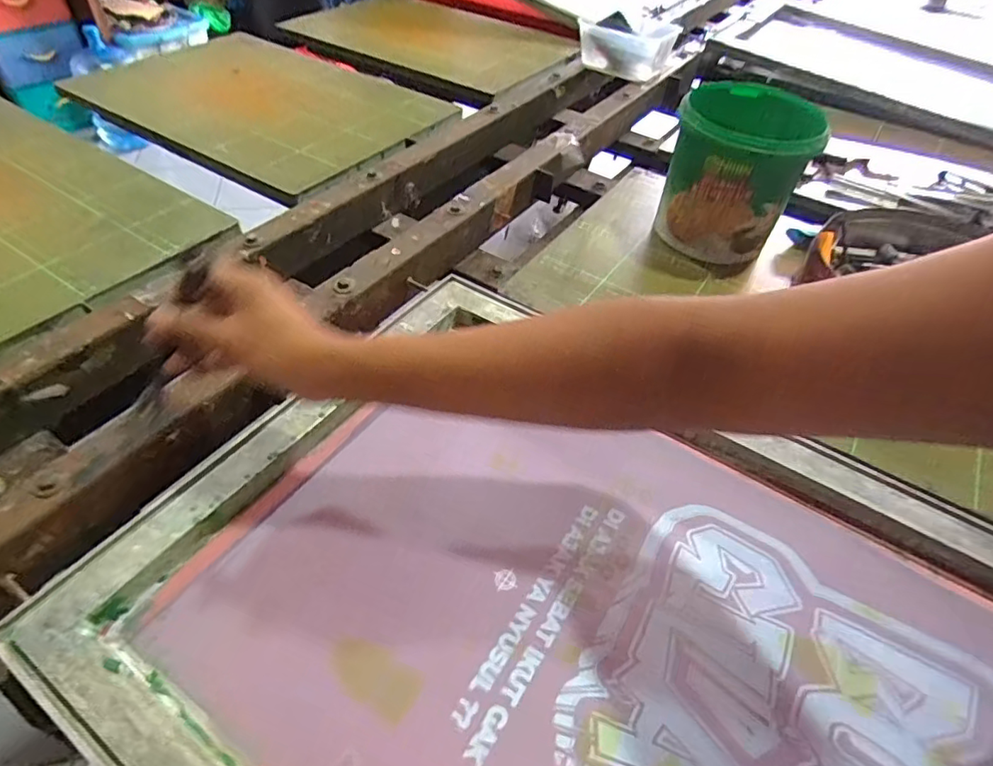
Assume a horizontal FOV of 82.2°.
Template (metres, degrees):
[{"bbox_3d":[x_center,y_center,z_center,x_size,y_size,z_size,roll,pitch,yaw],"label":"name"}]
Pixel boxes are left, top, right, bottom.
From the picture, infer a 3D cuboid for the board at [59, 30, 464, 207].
[{"bbox_3d":[-0.408,-0.505,0.998,0.603,0.050,0.412,29,52,21],"label":"board"}]

